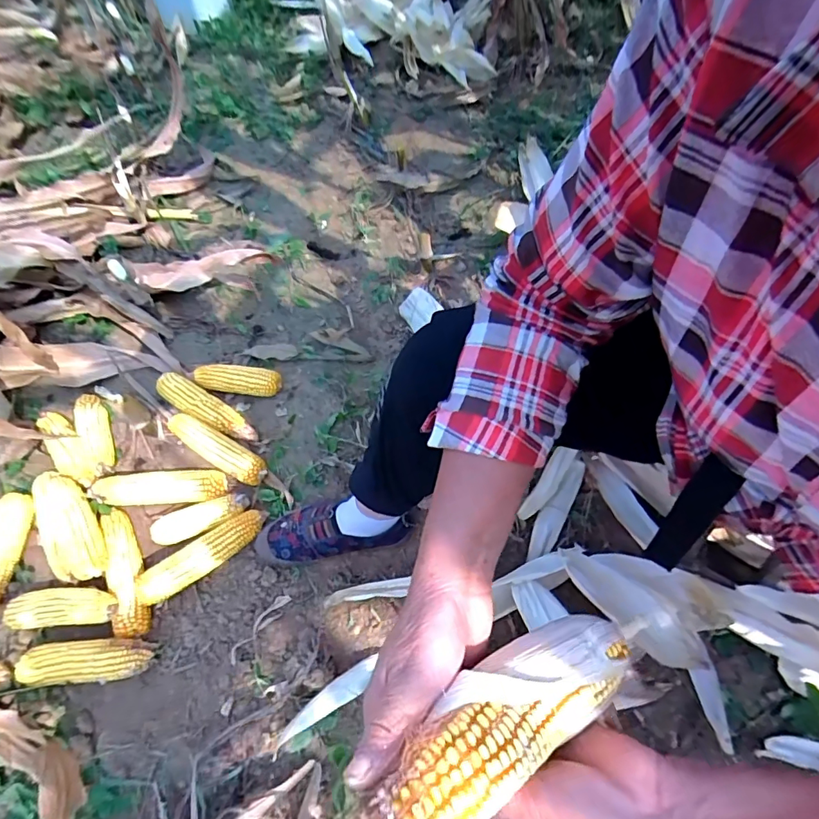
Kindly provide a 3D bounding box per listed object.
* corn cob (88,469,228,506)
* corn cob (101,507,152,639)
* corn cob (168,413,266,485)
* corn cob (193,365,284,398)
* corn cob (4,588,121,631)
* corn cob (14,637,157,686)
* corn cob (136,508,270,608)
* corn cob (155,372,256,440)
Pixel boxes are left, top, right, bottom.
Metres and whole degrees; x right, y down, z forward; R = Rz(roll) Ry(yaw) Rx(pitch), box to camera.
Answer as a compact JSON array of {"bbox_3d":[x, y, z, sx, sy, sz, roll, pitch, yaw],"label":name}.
[{"bbox_3d":[-0.418,0.129,0.792,0.207,0.051,0.048,-1,56,-15],"label":"corn cob"},{"bbox_3d":[-0.449,0.249,0.754,0.057,0.061,0.212,-25,60,-9],"label":"corn cob"},{"bbox_3d":[-0.346,0.069,0.849,0.205,0.054,0.055,23,64,19],"label":"corn cob"},{"bbox_3d":[-0.329,-0.056,0.911,0.157,0.053,0.052,-1,59,6],"label":"corn cob"},{"bbox_3d":[-0.529,0.298,0.713,0.181,0.042,0.056,-6,59,3],"label":"corn cob"},{"bbox_3d":[-0.468,0.366,0.690,0.185,0.048,0.058,-6,59,3],"label":"corn cob"},{"bbox_3d":[-0.323,0.228,0.746,0.210,0.050,0.051,-36,62,-15],"label":"corn cob"},{"bbox_3d":[-0.381,-0.002,0.896,0.219,0.059,0.059,22,64,18],"label":"corn cob"}]

